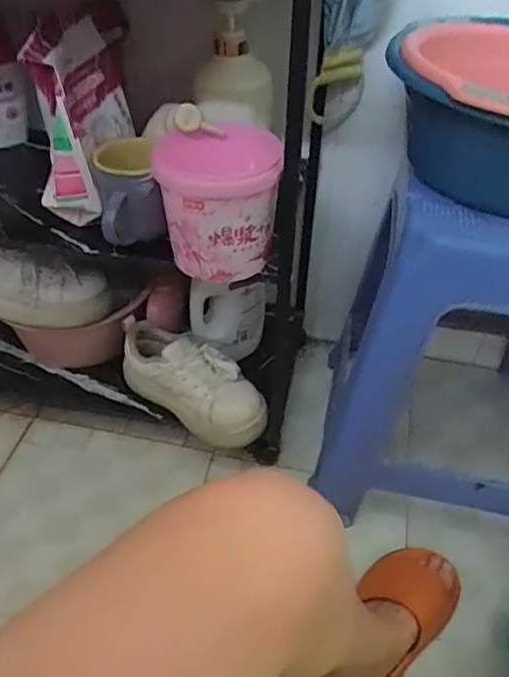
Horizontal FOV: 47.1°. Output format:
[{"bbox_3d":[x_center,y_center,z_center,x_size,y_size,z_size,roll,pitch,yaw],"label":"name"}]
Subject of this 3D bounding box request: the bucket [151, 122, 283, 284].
[{"bbox_3d":[-0.042,-0.152,0.649,0.123,0.124,0.137,-6,44,-9],"label":"bucket"}]

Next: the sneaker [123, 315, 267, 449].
[{"bbox_3d":[-0.097,0.065,0.854,0.253,0.115,0.094,27,48,23],"label":"sneaker"}]

